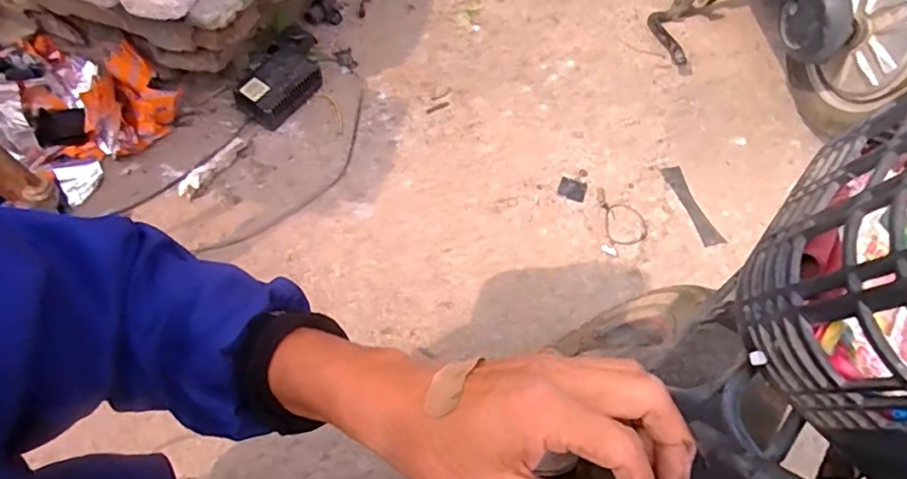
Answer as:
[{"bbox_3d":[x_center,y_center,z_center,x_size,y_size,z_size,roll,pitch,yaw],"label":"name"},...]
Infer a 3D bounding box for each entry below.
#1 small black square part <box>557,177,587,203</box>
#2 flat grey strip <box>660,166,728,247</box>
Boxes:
[{"bbox_3d":[0.217,-0.092,1.060,0.047,0.005,0.041,17,61,8],"label":"small black square part"},{"bbox_3d":[0.429,-0.062,1.048,0.035,0.004,0.176,-17,58,-1],"label":"flat grey strip"}]

